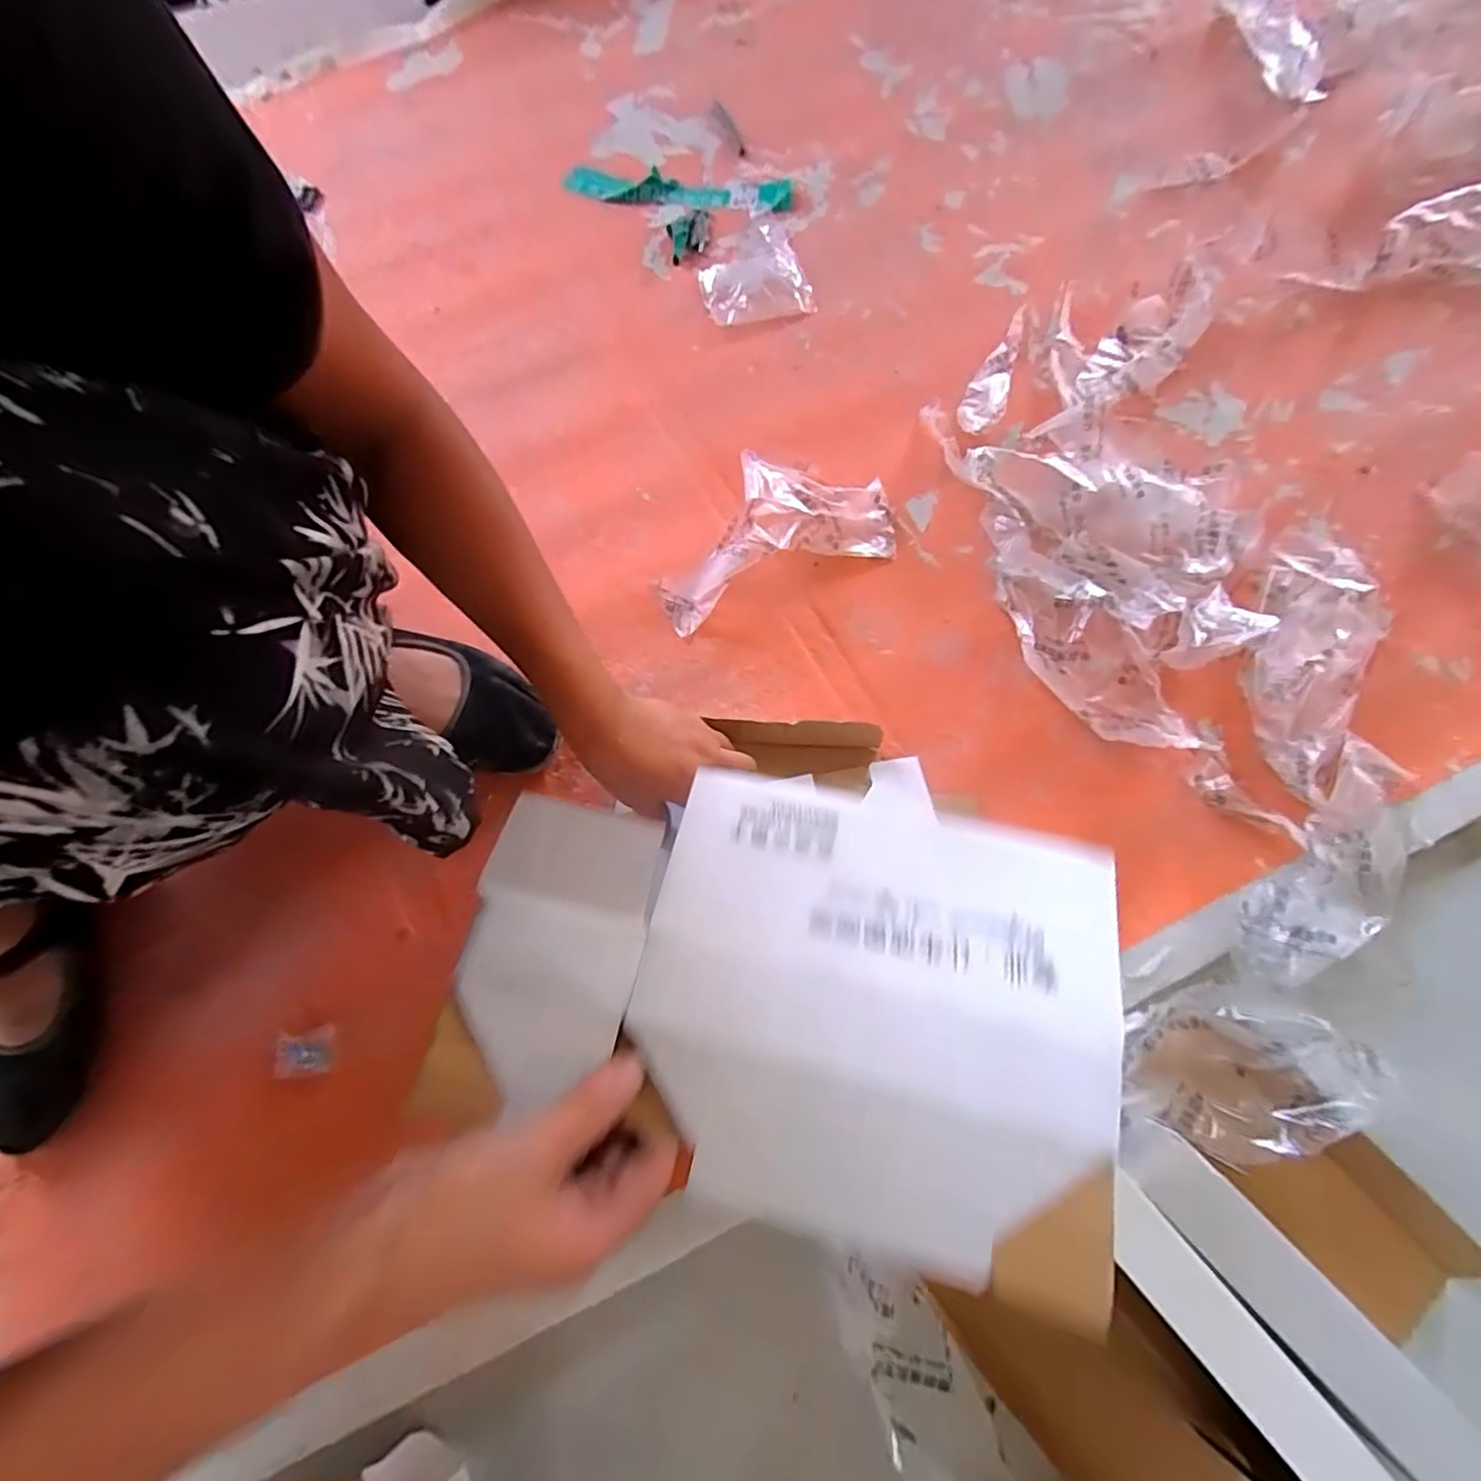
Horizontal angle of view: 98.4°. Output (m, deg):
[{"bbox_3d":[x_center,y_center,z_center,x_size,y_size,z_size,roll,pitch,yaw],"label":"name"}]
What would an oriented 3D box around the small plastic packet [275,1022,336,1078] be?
[{"bbox_3d":[-0.329,0.235,0.481,0.045,0.008,0.032,-8,74,-1],"label":"small plastic packet"}]

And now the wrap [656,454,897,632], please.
[{"bbox_3d":[0.029,-0.191,0.562,0.216,0.050,0.116,-22,74,-5],"label":"wrap"}]

